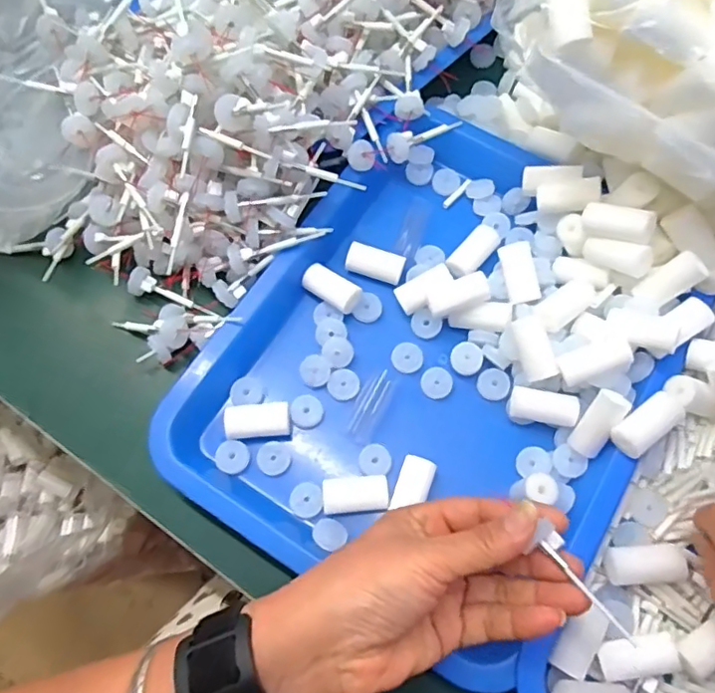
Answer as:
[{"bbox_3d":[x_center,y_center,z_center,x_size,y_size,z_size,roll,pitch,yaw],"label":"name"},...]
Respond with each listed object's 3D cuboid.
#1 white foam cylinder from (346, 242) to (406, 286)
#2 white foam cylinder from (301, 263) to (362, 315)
[{"bbox_3d":[0.013,-0.059,0.416,0.040,0.016,0.021,16,71,6],"label":"white foam cylinder"},{"bbox_3d":[-0.018,-0.040,0.405,0.042,0.017,0.019,36,74,13],"label":"white foam cylinder"}]

